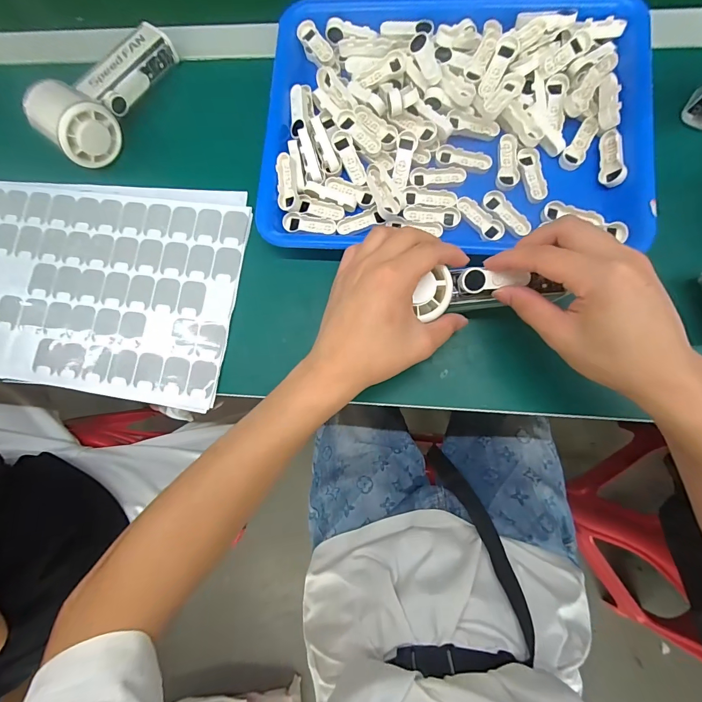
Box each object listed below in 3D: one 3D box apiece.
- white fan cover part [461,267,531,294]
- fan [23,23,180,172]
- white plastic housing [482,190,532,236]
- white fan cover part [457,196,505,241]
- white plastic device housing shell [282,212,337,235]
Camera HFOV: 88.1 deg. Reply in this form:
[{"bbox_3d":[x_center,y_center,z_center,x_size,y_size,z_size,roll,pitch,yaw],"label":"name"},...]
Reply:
[{"bbox_3d":[0.108,-0.053,0.270,0.050,0.006,0.017,-2,83,1],"label":"white fan cover part"},{"bbox_3d":[-0.246,-0.263,0.359,0.058,0.053,0.155,32,86,7],"label":"fan"},{"bbox_3d":[0.137,-0.122,0.323,0.020,0.005,0.049,-36,82,-1],"label":"white plastic housing"},{"bbox_3d":[0.116,-0.119,0.326,0.017,0.005,0.050,-42,82,-2],"label":"white fan cover part"},{"bbox_3d":[-0.039,-0.118,0.342,0.050,0.009,0.016,13,84,6],"label":"white plastic device housing shell"}]

